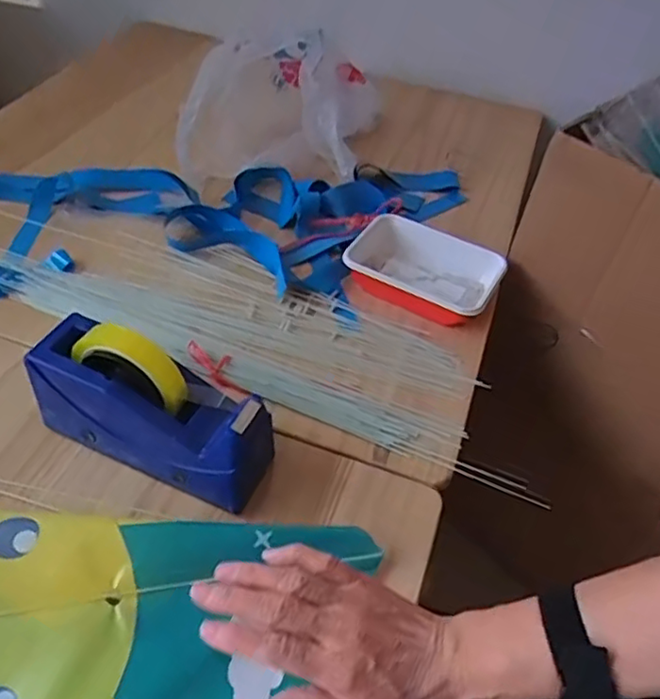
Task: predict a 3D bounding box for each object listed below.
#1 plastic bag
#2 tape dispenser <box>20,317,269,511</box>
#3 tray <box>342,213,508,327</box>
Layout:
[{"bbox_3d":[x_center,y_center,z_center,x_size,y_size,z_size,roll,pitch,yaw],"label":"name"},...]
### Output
[{"bbox_3d":[-0.061,-0.337,0.862,0.247,0.157,0.196,6,47,-1],"label":"plastic bag"},{"bbox_3d":[-0.145,0.050,0.529,0.205,0.116,0.068,21,49,13],"label":"tape dispenser"},{"bbox_3d":[0.107,-0.092,0.731,0.166,0.046,0.109,23,49,15],"label":"tray"}]

